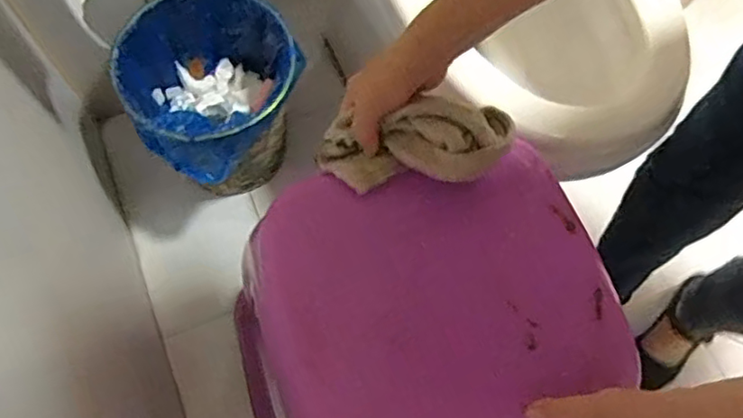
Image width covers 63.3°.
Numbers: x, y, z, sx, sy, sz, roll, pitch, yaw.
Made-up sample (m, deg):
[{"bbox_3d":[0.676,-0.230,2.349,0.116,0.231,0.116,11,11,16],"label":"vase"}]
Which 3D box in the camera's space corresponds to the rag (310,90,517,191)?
[{"bbox_3d":[0.033,-0.055,0.511,0.165,0.040,0.061,-9,67,14],"label":"rag"}]

